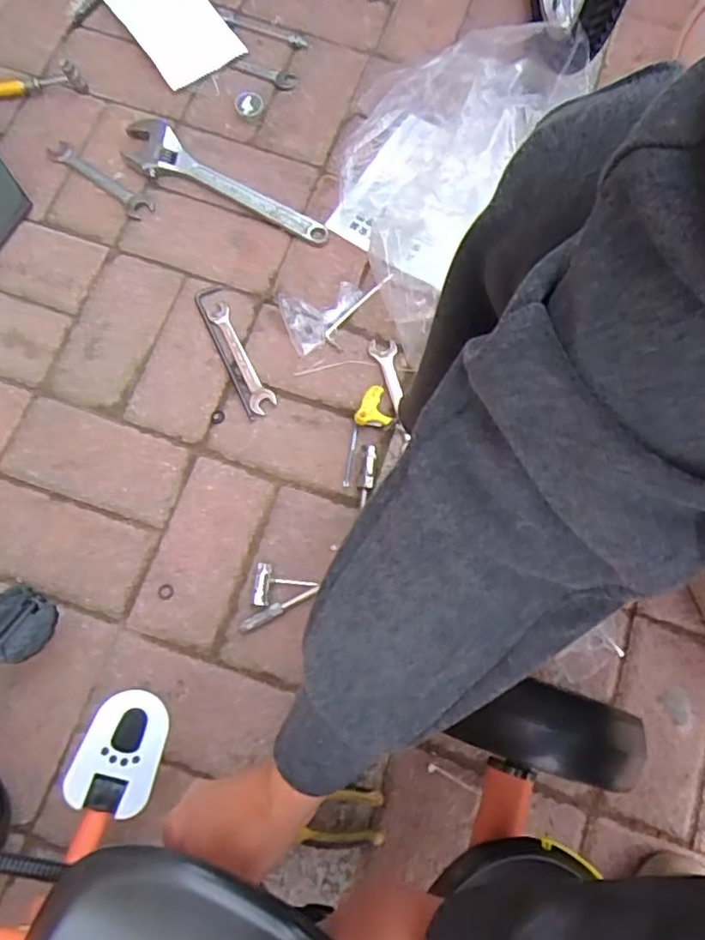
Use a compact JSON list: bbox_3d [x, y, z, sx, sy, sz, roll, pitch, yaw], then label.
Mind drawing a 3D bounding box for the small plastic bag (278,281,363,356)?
[{"bbox_3d":[-0.034,-0.188,0.707,0.094,0.025,0.077,-22,75,-6],"label":"small plastic bag"}]

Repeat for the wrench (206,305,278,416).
[{"bbox_3d":[-0.128,-0.130,0.695,0.029,0.005,0.141,-27,81,-5],"label":"wrench"}]

